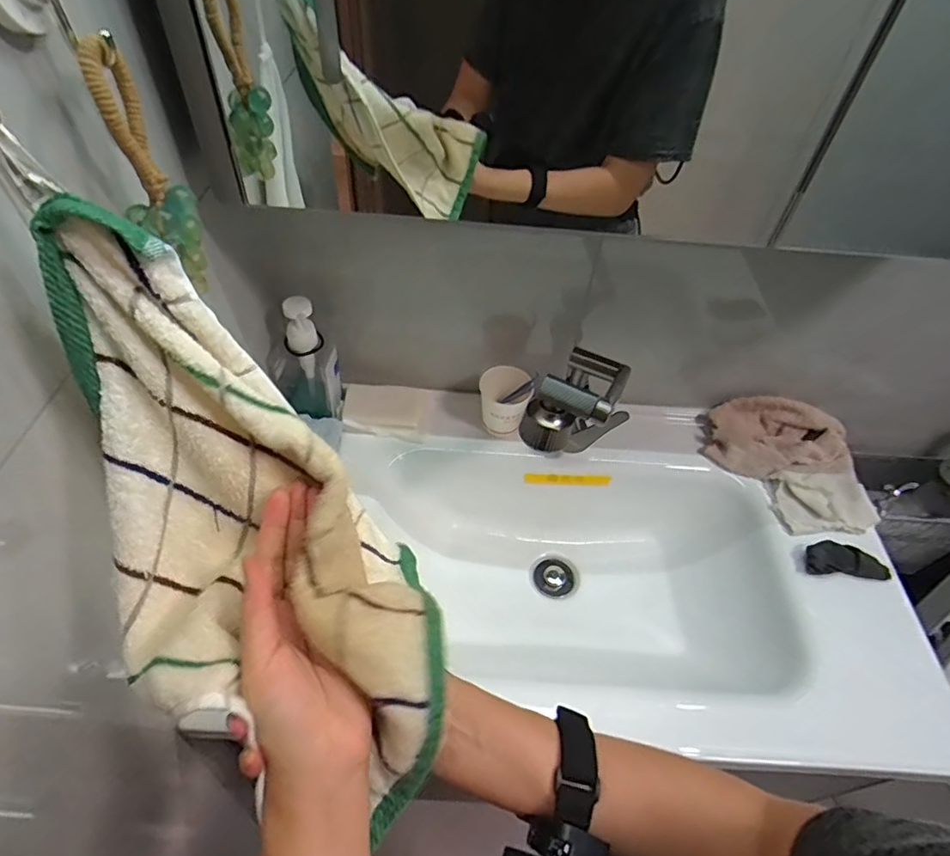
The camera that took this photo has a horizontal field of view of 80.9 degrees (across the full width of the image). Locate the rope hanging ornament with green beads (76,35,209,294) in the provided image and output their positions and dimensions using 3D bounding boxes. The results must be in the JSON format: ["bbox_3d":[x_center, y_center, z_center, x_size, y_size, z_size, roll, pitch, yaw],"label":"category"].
[{"bbox_3d":[-0.218,-0.163,0.375,0.046,0.157,0.042,-19,54,-19],"label":"rope hanging ornament with green beads"}]

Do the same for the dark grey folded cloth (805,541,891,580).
[{"bbox_3d":[0.466,0.165,0.692,0.102,0.022,0.036,7,49,2],"label":"dark grey folded cloth"}]

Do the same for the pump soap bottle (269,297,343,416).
[{"bbox_3d":[-0.223,-0.090,0.730,0.080,0.175,0.056,2,50,-3],"label":"pump soap bottle"}]

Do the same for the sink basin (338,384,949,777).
[{"bbox_3d":[0.161,0.191,0.756,0.706,0.178,0.457,4,49,-1],"label":"sink basin"}]

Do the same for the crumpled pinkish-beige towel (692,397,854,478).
[{"bbox_3d":[0.436,0.011,0.801,0.207,0.048,0.113,0,50,-5],"label":"crumpled pinkish-beige towel"}]

